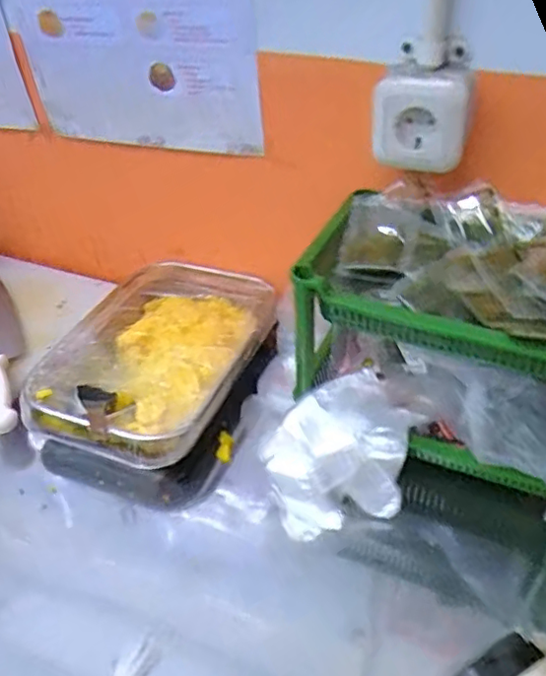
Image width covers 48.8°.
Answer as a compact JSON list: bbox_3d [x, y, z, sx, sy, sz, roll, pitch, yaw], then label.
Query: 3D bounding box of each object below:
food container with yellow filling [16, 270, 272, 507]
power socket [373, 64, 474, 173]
[{"bbox_3d":[-0.131,0.043,0.721,0.235,0.099,0.299,12,44,17],"label":"food container with yellow filling"},{"bbox_3d":[0.131,-0.196,0.543,0.084,0.089,0.037,-4,41,0],"label":"power socket"}]

